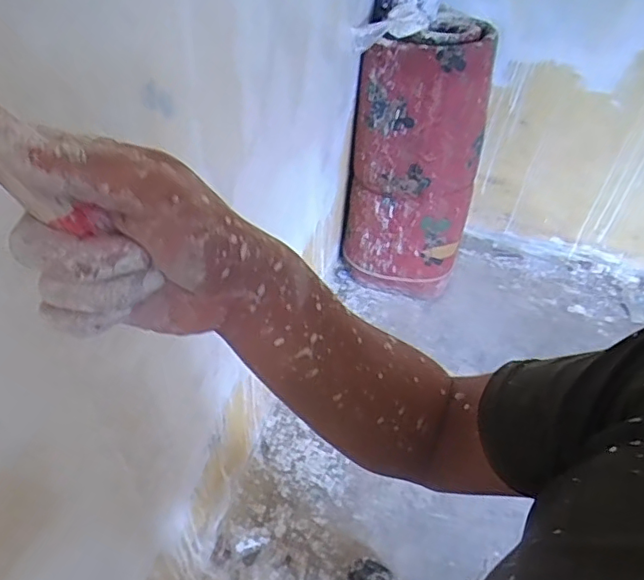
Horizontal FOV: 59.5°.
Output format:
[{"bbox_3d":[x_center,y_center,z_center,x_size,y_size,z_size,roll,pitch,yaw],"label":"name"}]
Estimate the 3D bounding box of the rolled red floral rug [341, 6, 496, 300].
[{"bbox_3d":[0.304,-0.384,1.732,0.357,0.791,0.301,20,49,14],"label":"rolled red floral rug"}]

